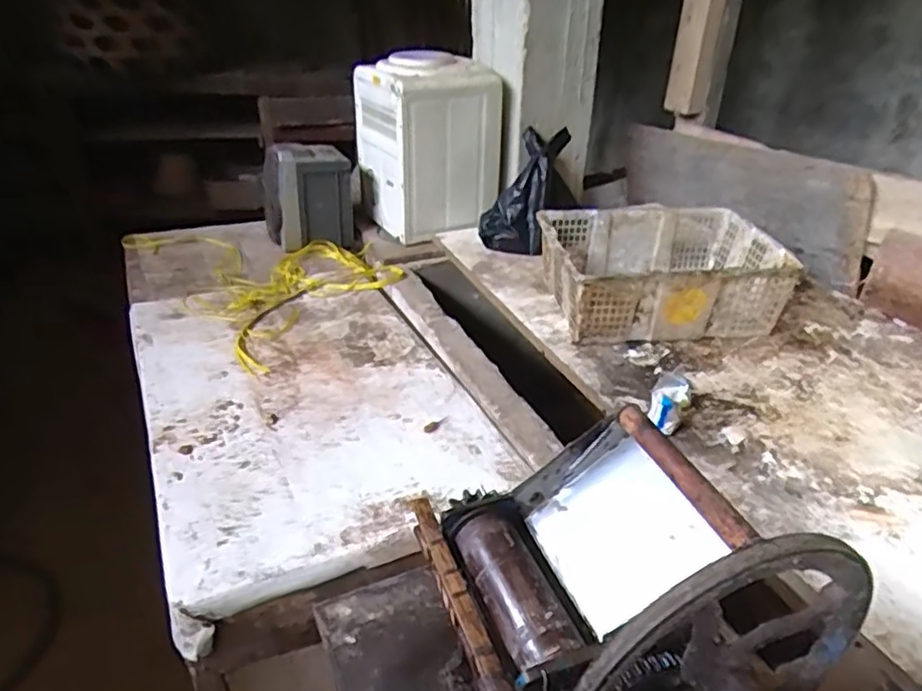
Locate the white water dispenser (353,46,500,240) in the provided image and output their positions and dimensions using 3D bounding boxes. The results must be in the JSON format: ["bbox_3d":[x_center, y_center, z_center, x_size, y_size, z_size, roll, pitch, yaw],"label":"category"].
[{"bbox_3d":[-0.095,-0.565,1.793,0.337,0.427,0.317,-10,33,-18],"label":"white water dispenser"}]

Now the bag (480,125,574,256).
[{"bbox_3d":[0.173,-0.404,1.665,0.184,0.345,0.107,23,3,30],"label":"bag"}]

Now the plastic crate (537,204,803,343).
[{"bbox_3d":[0.424,-0.164,1.410,0.476,0.175,0.339,-3,32,-7],"label":"plastic crate"}]

